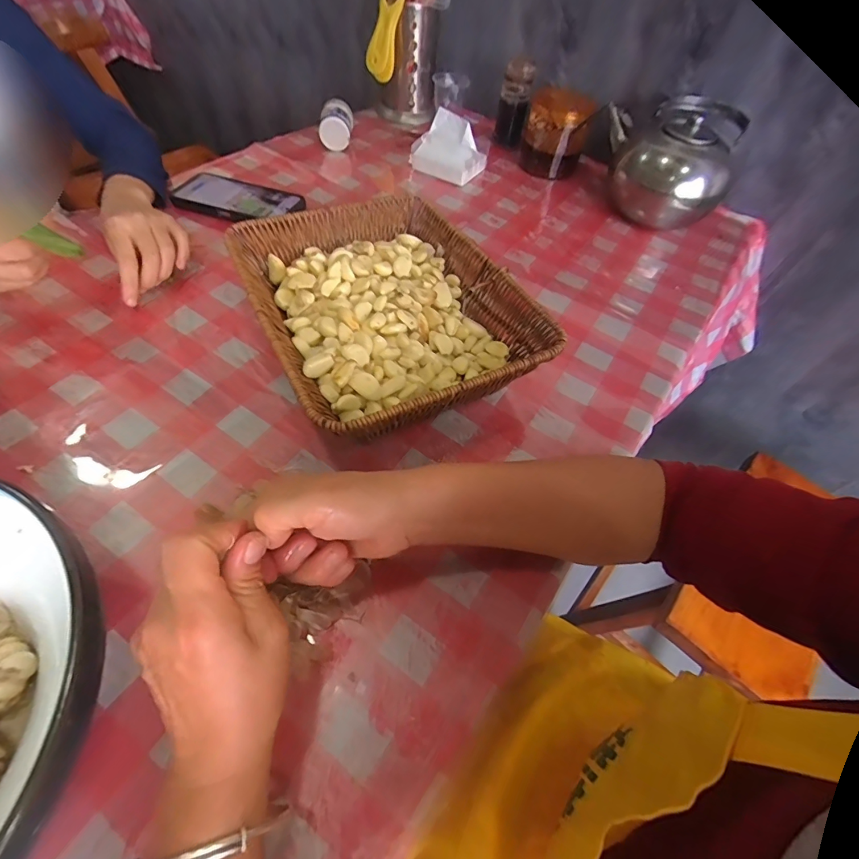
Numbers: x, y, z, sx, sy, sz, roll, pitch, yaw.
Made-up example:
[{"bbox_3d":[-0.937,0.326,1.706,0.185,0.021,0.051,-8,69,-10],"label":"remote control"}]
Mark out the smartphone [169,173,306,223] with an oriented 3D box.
[{"bbox_3d":[-0.263,-0.319,0.582,0.168,0.013,0.088,18,56,7],"label":"smartphone"}]

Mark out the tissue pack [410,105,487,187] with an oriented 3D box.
[{"bbox_3d":[0.033,-0.448,0.671,0.104,0.066,0.084,25,57,12],"label":"tissue pack"}]

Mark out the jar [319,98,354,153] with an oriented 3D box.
[{"bbox_3d":[-0.153,-0.497,0.694,0.058,0.056,0.053,-5,56,-9],"label":"jar"}]

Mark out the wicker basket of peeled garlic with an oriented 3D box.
[{"bbox_3d":[-0.044,-0.118,0.426,0.233,0.073,0.287,-22,60,-19],"label":"wicker basket of peeled garlic"}]

